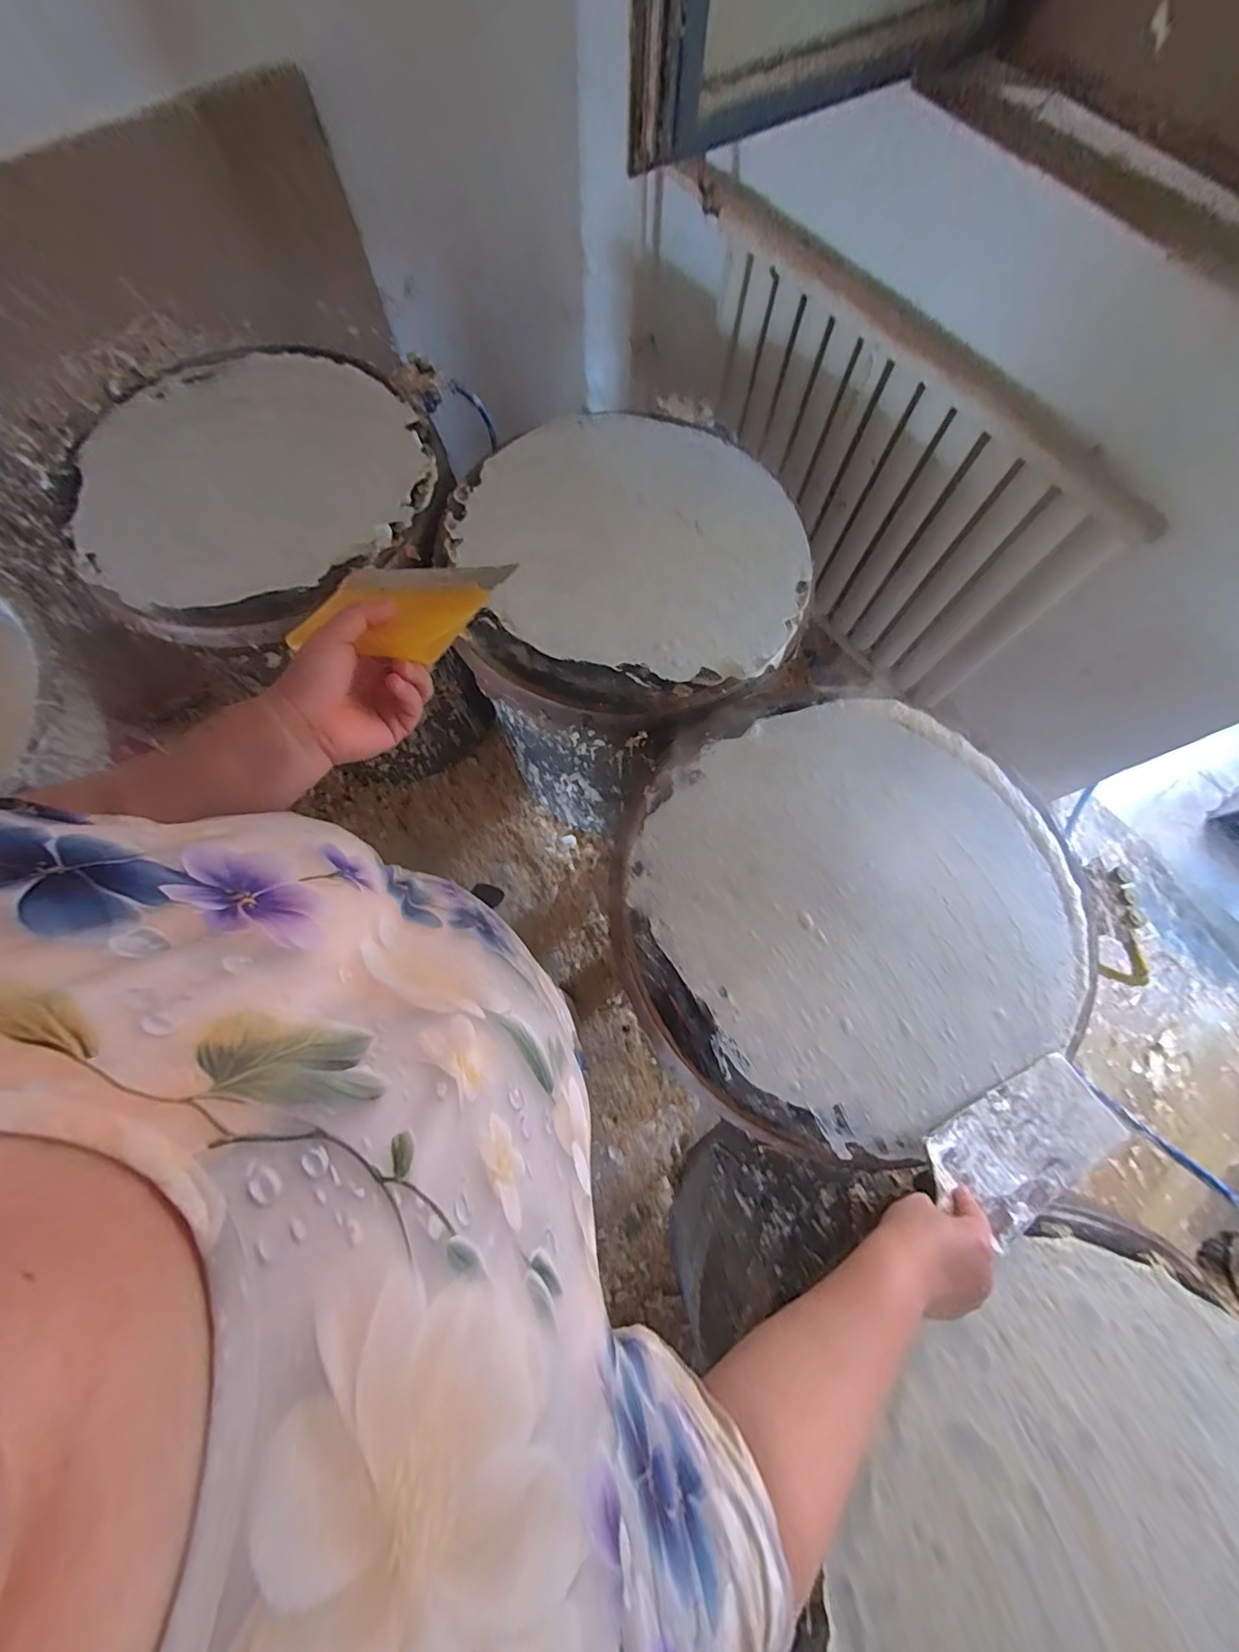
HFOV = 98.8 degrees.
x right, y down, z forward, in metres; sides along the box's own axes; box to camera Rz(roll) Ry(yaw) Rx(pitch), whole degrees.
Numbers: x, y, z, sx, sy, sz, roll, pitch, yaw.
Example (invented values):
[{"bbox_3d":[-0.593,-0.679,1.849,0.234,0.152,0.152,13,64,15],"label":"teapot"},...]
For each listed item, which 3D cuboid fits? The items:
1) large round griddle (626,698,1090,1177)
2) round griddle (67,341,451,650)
[{"bbox_3d":[0.278,0.085,0.666,0.540,0.040,0.523,0,73,-1],"label":"large round griddle"},{"bbox_3d":[-0.611,-0.563,0.894,0.576,0.052,0.586,0,83,-3],"label":"round griddle"}]

